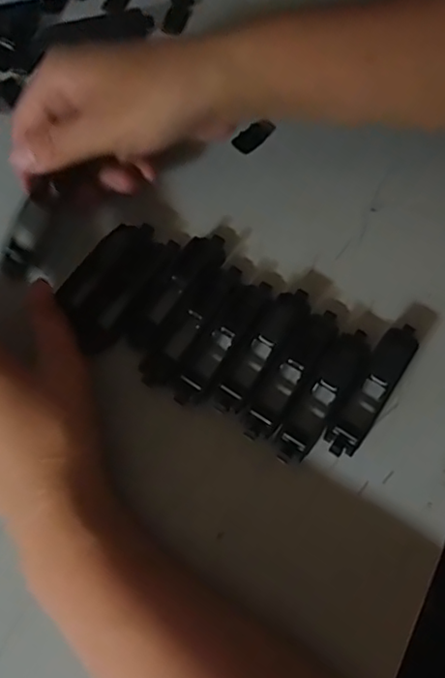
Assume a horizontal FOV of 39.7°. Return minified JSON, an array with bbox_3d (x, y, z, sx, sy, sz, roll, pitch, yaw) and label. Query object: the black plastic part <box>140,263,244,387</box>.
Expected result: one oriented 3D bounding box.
[{"bbox_3d":[-0.015,-0.008,0.310,0.020,0.013,0.075,29,73,11],"label":"black plastic part"}]

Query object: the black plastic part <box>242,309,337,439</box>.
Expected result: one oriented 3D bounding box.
[{"bbox_3d":[0.033,0.017,0.302,0.018,0.014,0.074,32,73,12],"label":"black plastic part"}]

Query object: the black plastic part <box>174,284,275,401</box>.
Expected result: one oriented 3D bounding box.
[{"bbox_3d":[0.000,0.001,0.308,0.019,0.014,0.074,30,73,11],"label":"black plastic part"}]

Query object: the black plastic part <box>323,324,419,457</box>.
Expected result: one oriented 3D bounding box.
[{"bbox_3d":[0.073,0.024,0.298,0.018,0.013,0.074,32,73,12],"label":"black plastic part"}]

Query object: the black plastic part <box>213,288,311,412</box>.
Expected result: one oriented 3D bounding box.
[{"bbox_3d":[0.020,0.006,0.306,0.017,0.014,0.074,31,73,12],"label":"black plastic part"}]

